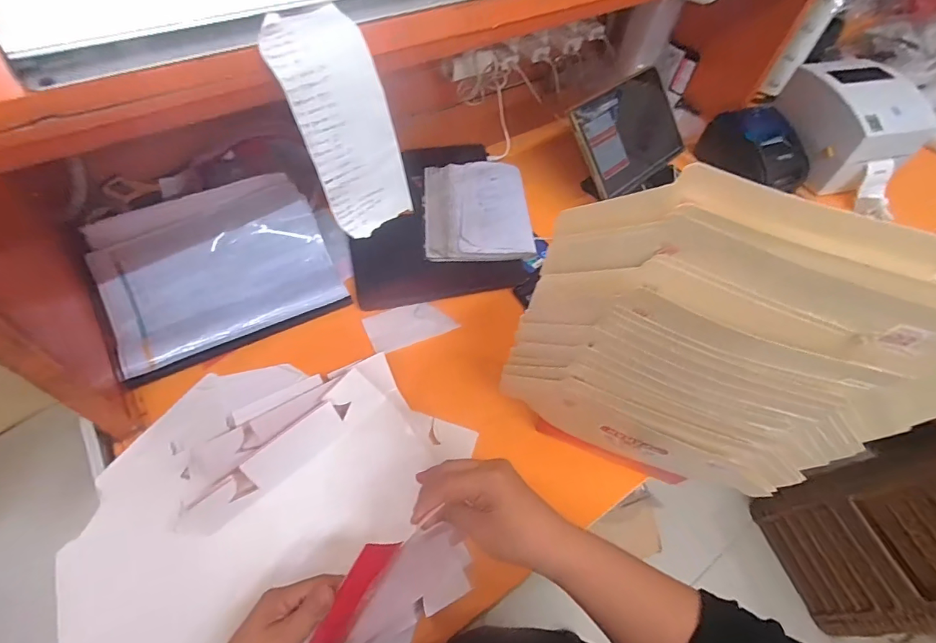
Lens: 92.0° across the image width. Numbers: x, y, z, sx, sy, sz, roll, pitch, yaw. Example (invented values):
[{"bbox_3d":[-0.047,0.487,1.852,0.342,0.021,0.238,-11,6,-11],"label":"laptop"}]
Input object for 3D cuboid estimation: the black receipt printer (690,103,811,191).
[{"bbox_3d":[0.573,-0.339,0.888,0.100,0.107,0.191,-27,62,-20],"label":"black receipt printer"}]

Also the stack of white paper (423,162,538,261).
[{"bbox_3d":[0.016,-0.188,0.759,0.175,0.025,0.211,-2,56,-5],"label":"stack of white paper"}]

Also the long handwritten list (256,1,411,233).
[{"bbox_3d":[-0.102,-0.154,0.372,0.078,0.165,0.032,-37,52,-25],"label":"long handwritten list"}]

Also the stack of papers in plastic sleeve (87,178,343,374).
[{"bbox_3d":[-0.353,-0.083,0.638,0.290,0.073,0.235,-24,61,-19],"label":"stack of papers in plastic sleeve"}]

